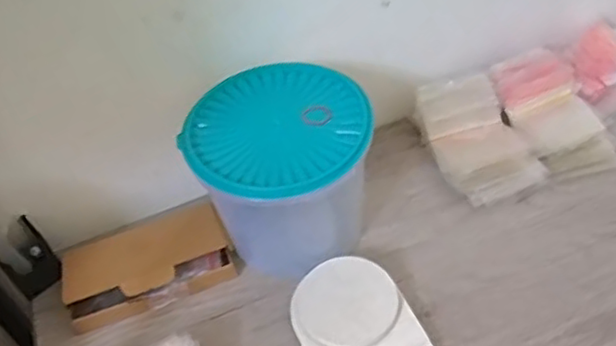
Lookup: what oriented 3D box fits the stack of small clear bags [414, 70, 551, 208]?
[{"bbox_3d":[0.229,-0.048,0.888,0.121,0.074,0.178,-15,49,-7],"label":"stack of small clear bags"}]

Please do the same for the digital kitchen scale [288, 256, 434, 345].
[{"bbox_3d":[0.057,0.175,0.733,0.130,0.043,0.175,-22,50,-12],"label":"digital kitchen scale"}]

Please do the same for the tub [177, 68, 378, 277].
[{"bbox_3d":[-0.030,0.006,0.801,0.196,0.195,0.193,-3,48,4],"label":"tub"}]

